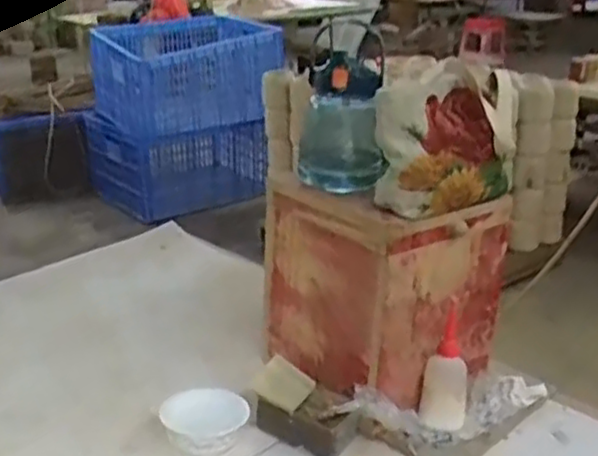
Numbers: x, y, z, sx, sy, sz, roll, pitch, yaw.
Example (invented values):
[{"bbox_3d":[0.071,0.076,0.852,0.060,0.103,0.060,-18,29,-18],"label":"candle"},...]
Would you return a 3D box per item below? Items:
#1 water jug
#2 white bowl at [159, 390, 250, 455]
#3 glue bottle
[{"bbox_3d":[0.060,-0.139,0.977,0.112,0.172,0.110,3,22,3],"label":"water jug"},{"bbox_3d":[-0.120,0.250,0.949,0.096,0.053,0.097,1,22,-1],"label":"white bowl"},{"bbox_3d":[0.204,0.192,0.994,0.058,0.168,0.033,7,1,12],"label":"glue bottle"}]

